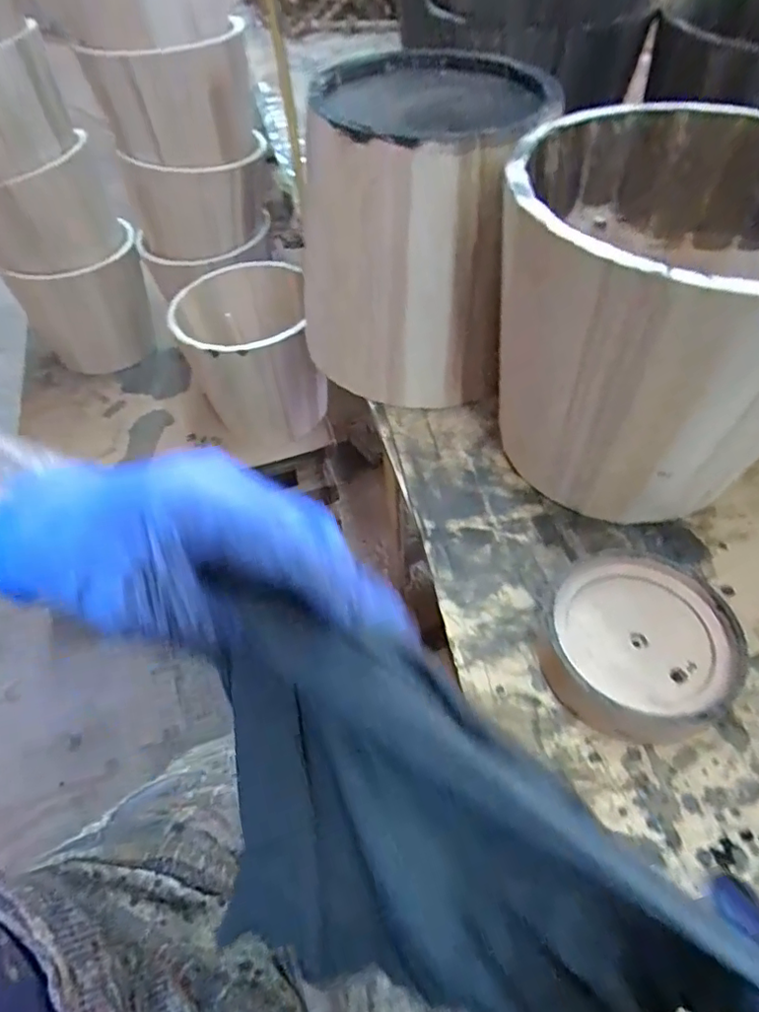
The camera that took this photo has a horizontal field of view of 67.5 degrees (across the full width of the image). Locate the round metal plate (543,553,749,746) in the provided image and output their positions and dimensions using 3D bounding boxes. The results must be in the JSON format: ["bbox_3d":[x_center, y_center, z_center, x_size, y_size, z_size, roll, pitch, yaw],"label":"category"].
[{"bbox_3d":[0.152,0.082,0.338,0.100,0.033,0.106,-2,52,3],"label":"round metal plate"}]

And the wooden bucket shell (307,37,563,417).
[{"bbox_3d":[0.043,-0.218,0.463,0.171,0.198,0.177,20,56,18],"label":"wooden bucket shell"}]

